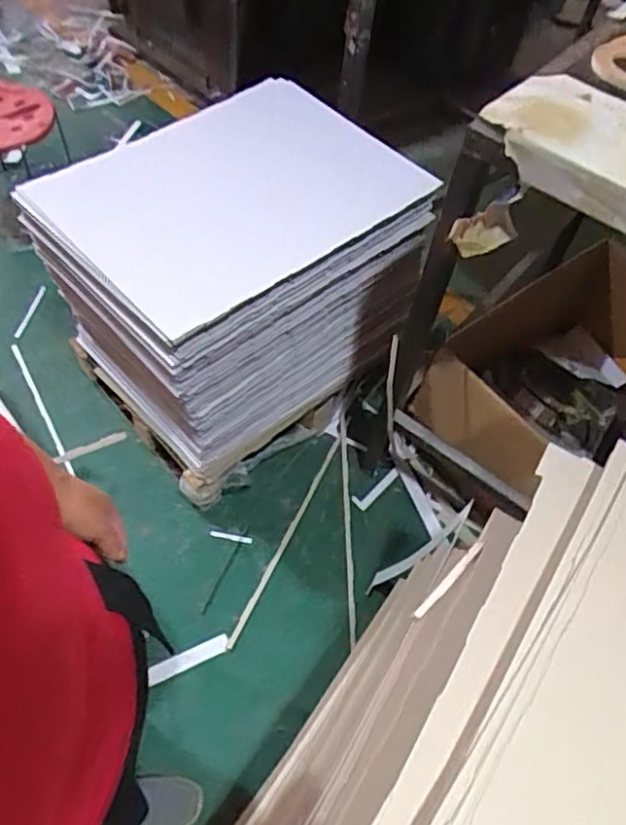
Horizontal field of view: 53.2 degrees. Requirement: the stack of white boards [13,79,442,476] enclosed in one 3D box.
[{"bbox_3d":[-0.141,-0.281,1.396,0.710,0.555,0.468,-33,66,-24],"label":"stack of white boards"}]

